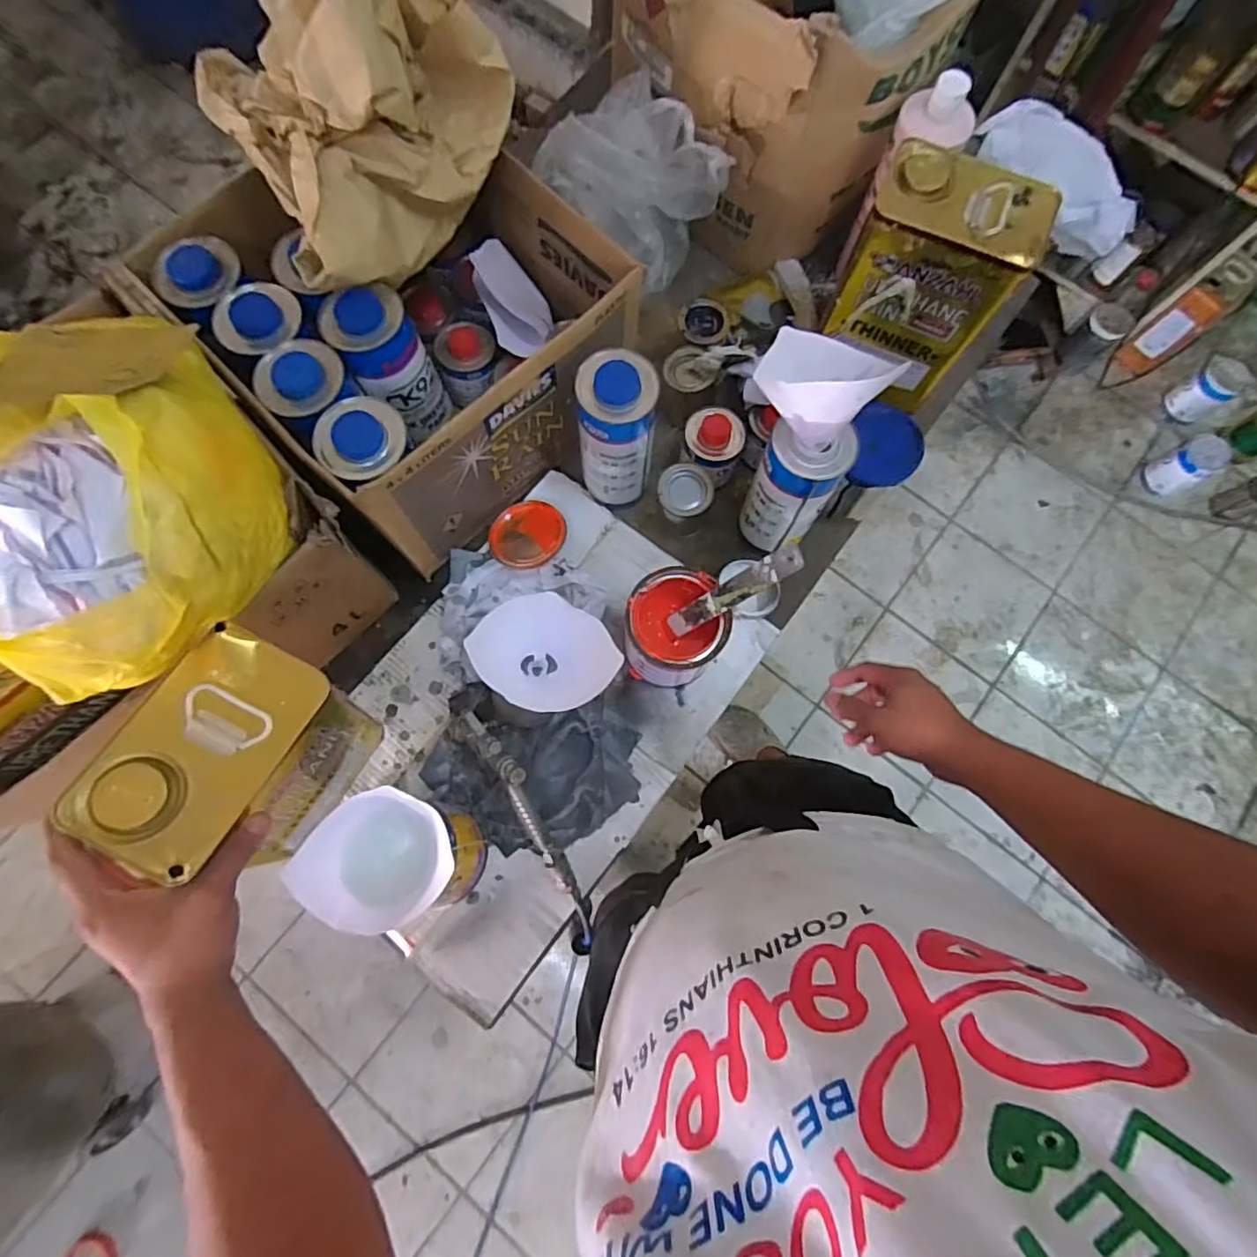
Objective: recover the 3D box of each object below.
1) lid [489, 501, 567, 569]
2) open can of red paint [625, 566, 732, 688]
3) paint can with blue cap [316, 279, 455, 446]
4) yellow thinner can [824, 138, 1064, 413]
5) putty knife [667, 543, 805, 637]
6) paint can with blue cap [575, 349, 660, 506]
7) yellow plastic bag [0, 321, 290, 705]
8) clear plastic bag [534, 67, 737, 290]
[{"bbox_3d":[-0.121,-0.112,0.729,0.090,0.019,0.082,-2,81,12],"label":"lid"},{"bbox_3d":[0.046,0.004,0.661,0.096,0.126,0.103,0,76,-1],"label":"open can of red paint"},{"bbox_3d":[-0.254,-0.280,0.648,0.092,0.132,0.087,35,78,7],"label":"paint can with blue cap"},{"bbox_3d":[0.326,-0.387,0.682,0.168,0.203,0.112,26,77,5],"label":"yellow thinner can"},{"bbox_3d":[0.099,-0.033,0.586,0.010,0.173,0.025,-8,74,-39],"label":"putty knife"},{"bbox_3d":[-0.012,-0.215,0.679,0.082,0.192,0.077,-2,76,-2],"label":"paint can with blue cap"},{"bbox_3d":[-0.416,-0.123,0.450,0.284,0.163,0.298,22,77,4],"label":"yellow plastic bag"},{"bbox_3d":[-0.002,-0.524,0.711,0.166,0.124,0.198,-30,79,-8],"label":"clear plastic bag"}]

